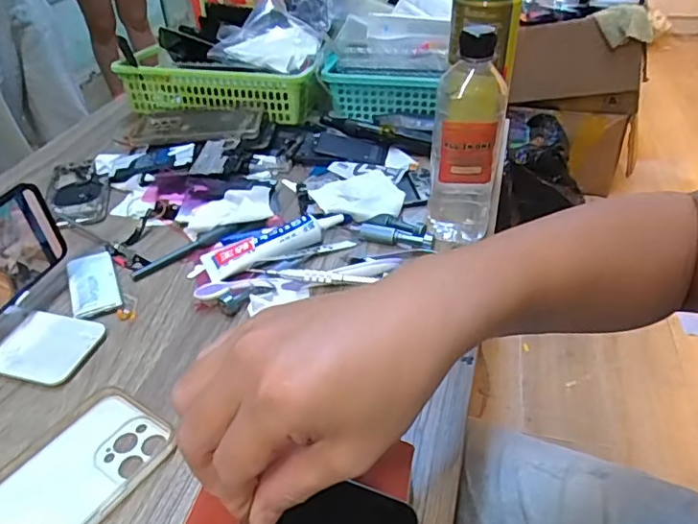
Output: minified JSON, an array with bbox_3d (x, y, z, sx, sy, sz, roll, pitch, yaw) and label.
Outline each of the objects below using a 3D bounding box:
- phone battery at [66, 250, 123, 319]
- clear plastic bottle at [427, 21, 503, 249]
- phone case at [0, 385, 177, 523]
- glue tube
[{"bbox_3d":[-0.233,0.021,0.510,0.039,0.008,0.088,-19,42,-18],"label":"phone battery"},{"bbox_3d":[0.105,-0.110,0.502,0.061,0.186,0.057,5,40,10],"label":"clear plastic bottle"},{"bbox_3d":[-0.192,0.148,0.350,0.082,0.007,0.160,22,46,27],"label":"phone case"},{"bbox_3d":[-0.070,-0.022,0.537,0.140,0.024,0.041,-20,42,-19],"label":"glue tube"}]

